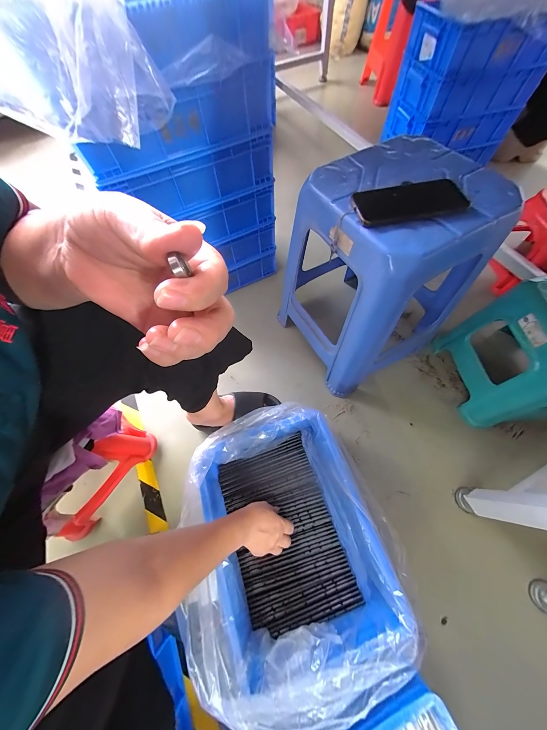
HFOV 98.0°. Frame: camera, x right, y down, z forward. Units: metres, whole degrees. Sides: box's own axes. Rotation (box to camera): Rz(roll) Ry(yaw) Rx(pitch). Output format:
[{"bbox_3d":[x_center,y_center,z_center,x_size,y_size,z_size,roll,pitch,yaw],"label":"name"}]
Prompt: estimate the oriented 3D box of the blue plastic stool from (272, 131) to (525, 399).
[{"bbox_3d":[0.220,-0.199,0.556,0.310,0.392,0.317,-28,67,-9],"label":"blue plastic stool"}]

